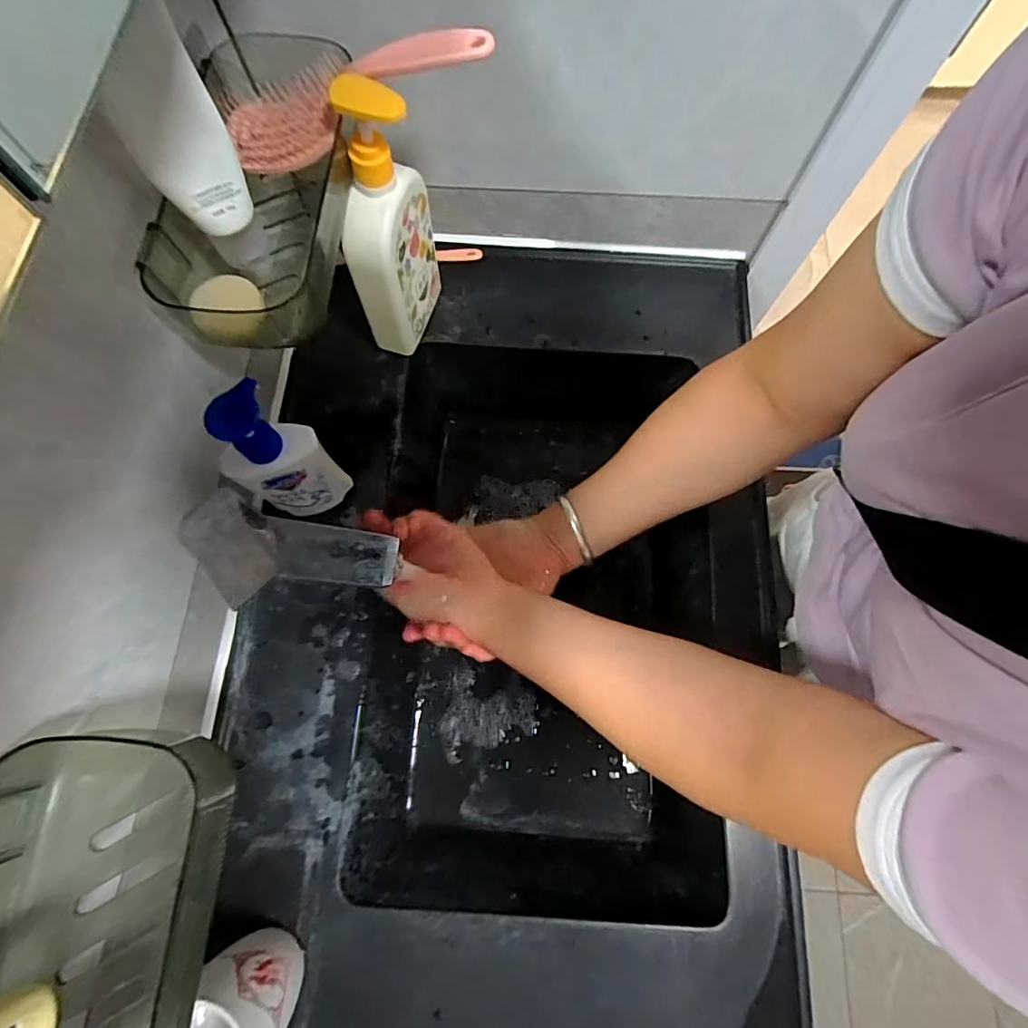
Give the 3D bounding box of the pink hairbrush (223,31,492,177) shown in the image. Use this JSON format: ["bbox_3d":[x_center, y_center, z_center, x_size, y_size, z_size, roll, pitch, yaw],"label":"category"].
[{"bbox_3d":[-0.122,-0.312,0.374,0.218,0.032,0.067,-4,72,22],"label":"pink hairbrush"}]

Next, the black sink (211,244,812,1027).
[{"bbox_3d":[-0.001,0.088,0.550,0.485,0.132,0.797,4,73,-1],"label":"black sink"}]

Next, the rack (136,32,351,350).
[{"bbox_3d":[-0.188,-0.246,0.393,0.113,0.058,0.262,5,73,1],"label":"rack"}]

